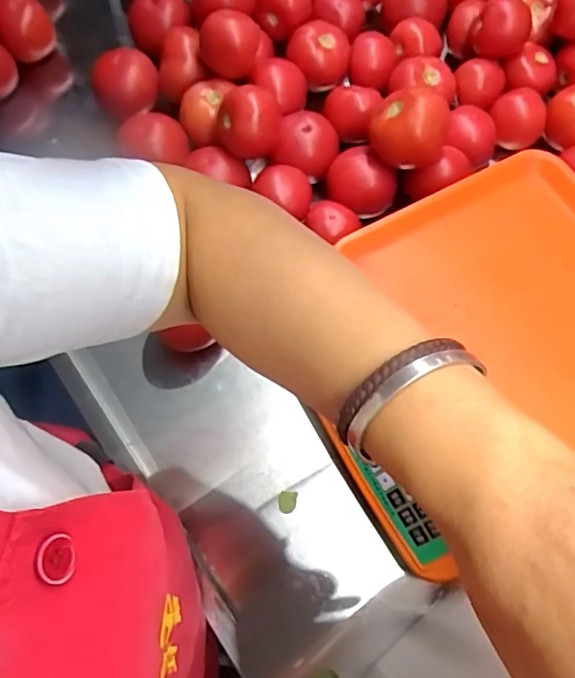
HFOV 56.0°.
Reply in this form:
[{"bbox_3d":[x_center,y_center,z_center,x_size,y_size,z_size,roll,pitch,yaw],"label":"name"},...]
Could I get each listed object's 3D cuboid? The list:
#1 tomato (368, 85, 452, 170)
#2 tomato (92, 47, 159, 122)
[{"bbox_3d":[0.115,-0.201,0.501,0.069,0.069,0.068,0,69,0],"label":"tomato"},{"bbox_3d":[-0.177,-0.275,0.588,0.073,0.061,0.057,-12,69,-5],"label":"tomato"}]

